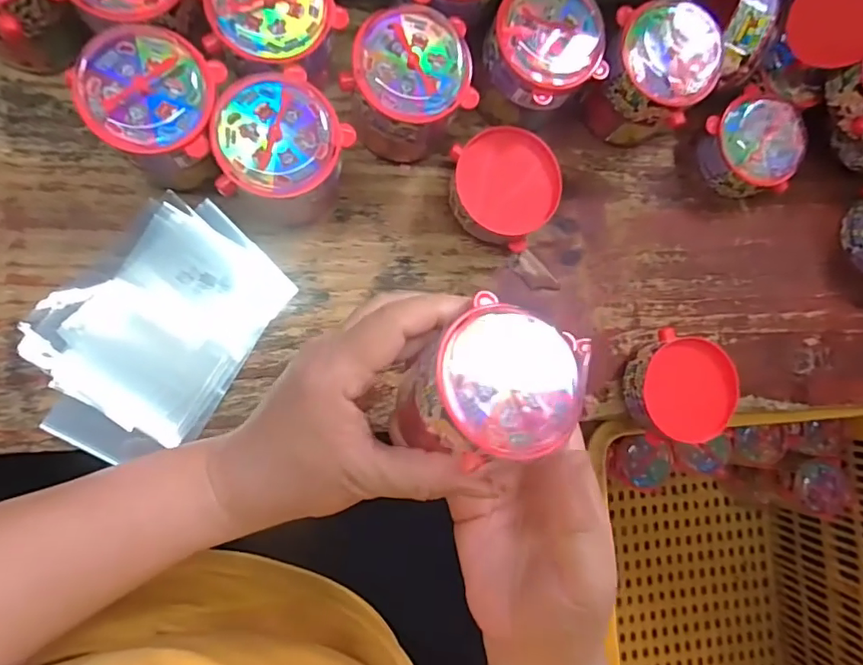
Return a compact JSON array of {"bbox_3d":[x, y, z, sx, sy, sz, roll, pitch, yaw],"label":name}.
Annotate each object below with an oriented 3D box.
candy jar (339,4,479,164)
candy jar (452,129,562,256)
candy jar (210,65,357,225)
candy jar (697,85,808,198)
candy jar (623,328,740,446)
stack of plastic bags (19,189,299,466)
[{"bbox_3d":[-0.017,-0.145,0.319,0.067,0.067,0.065,0,89,-10],"label":"candy jar"},{"bbox_3d":[0.044,-0.092,0.342,0.068,0.037,0.067,0,89,-10],"label":"candy jar"},{"bbox_3d":[-0.083,-0.103,0.307,0.068,0.065,0.064,0,89,-10],"label":"candy jar"},{"bbox_3d":[0.232,-0.133,0.386,0.063,0.037,0.074,-40,95,-8],"label":"candy jar"},{"bbox_3d":[0.162,0.036,0.357,0.063,0.040,0.070,-29,94,-9],"label":"candy jar"},{"bbox_3d":[-0.167,-0.002,0.320,0.109,0.005,0.153,37,83,-7],"label":"stack of plastic bags"}]

